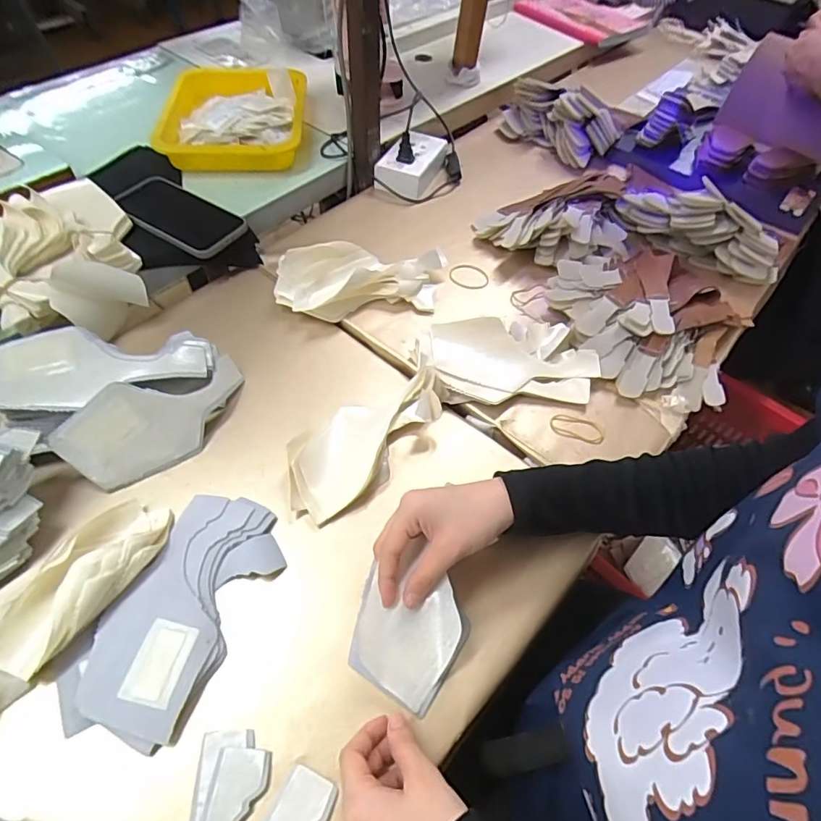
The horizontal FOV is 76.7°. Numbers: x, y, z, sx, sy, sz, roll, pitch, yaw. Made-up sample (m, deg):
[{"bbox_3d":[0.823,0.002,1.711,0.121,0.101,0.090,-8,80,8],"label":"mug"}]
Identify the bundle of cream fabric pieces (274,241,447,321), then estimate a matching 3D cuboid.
[{"bbox_3d":[-0.057,-0.157,0.615,0.199,0.052,0.084,-9,55,-10],"label":"bundle of cream fabric pieces"}]

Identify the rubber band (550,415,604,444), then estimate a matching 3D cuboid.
[{"bbox_3d":[0.172,0.018,0.535,0.055,0.004,0.027,15,54,7],"label":"rubber band"}]

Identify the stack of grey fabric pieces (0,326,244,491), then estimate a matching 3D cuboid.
[{"bbox_3d":[-0.279,-0.026,0.497,0.174,0.068,0.165,23,56,12],"label":"stack of grey fabric pieces"}]

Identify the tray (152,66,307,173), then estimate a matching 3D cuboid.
[{"bbox_3d":[-0.257,-0.432,0.757,0.190,0.037,0.250,-2,54,-5],"label":"tray"}]

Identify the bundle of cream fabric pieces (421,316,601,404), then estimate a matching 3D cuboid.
[{"bbox_3d":[0.108,-0.061,0.568,0.186,0.034,0.109,-2,54,-5],"label":"bundle of cream fabric pieces"}]

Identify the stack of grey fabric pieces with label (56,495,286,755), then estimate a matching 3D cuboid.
[{"bbox_3d":[-0.182,0.153,0.411,0.099,0.014,0.184,20,55,10],"label":"stack of grey fabric pieces with label"}]

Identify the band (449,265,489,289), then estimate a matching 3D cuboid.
[{"bbox_3d":[0.075,-0.171,0.664,0.052,0.005,0.046,-12,58,-19],"label":"band"}]

